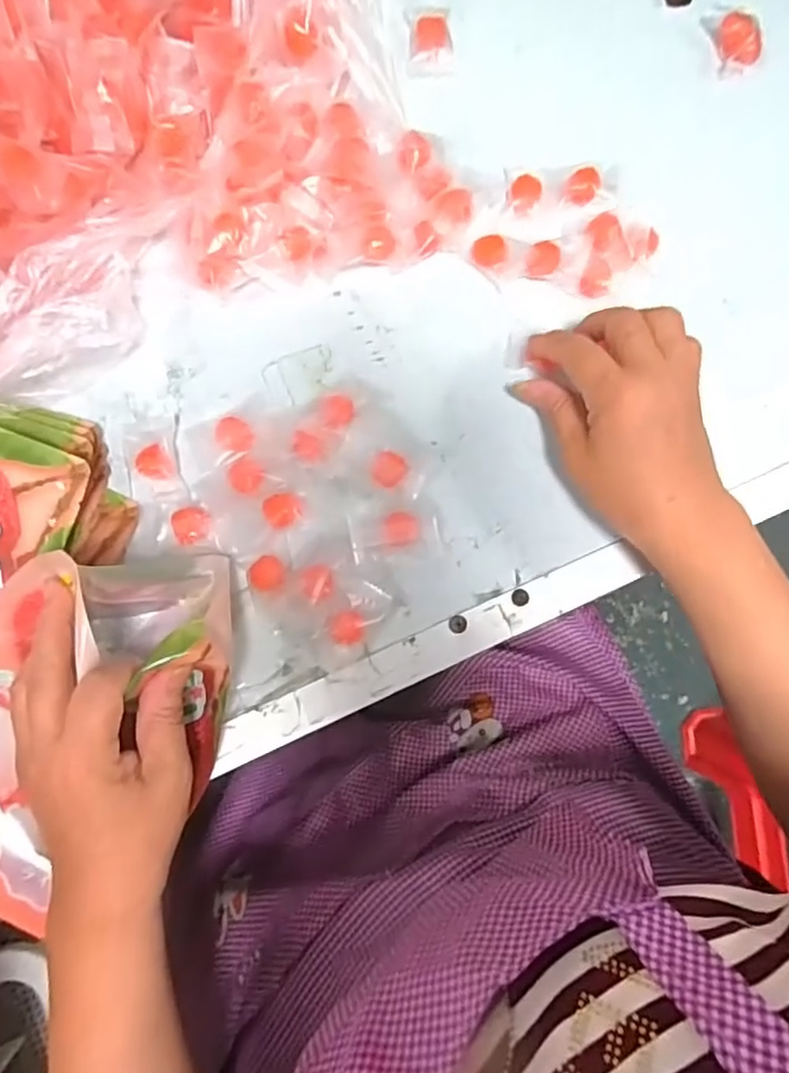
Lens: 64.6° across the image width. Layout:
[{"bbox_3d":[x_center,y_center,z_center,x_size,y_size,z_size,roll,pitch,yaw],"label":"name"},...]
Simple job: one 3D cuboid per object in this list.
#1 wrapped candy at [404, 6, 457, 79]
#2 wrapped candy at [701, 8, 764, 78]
[{"bbox_3d":[0.024,-0.320,0.398,0.032,0.011,0.049,-2,81,-2],"label":"wrapped candy"},{"bbox_3d":[0.223,-0.325,0.407,0.027,0.019,0.045,-13,81,-4],"label":"wrapped candy"}]

